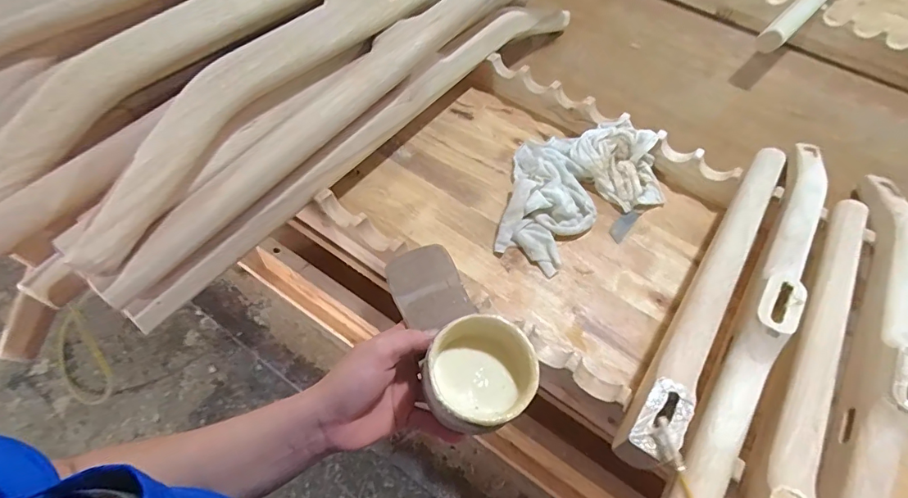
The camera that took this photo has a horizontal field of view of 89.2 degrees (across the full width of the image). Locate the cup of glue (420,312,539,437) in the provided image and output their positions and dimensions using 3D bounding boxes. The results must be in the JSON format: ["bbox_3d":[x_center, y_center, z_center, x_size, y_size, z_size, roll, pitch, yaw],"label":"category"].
[{"bbox_3d":[0.017,0.095,0.339,0.076,0.050,0.074,2,57,-3],"label":"cup of glue"}]

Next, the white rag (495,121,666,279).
[{"bbox_3d":[0.140,-0.083,0.560,0.243,0.053,0.159,-31,64,-22],"label":"white rag"}]

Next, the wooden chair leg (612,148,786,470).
[{"bbox_3d":[0.261,0.016,0.435,0.043,0.045,0.424,34,61,17],"label":"wooden chair leg"}]

